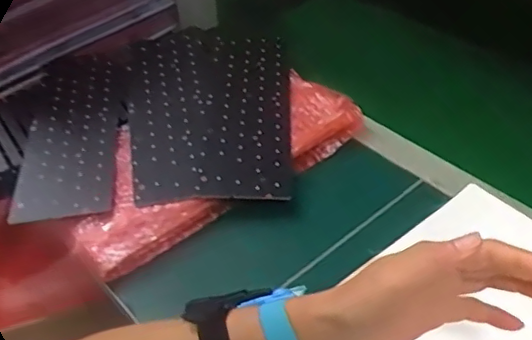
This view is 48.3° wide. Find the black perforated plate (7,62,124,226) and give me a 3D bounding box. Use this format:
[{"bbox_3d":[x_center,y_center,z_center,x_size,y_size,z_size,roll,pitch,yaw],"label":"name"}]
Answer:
[{"bbox_3d":[-0.208,-0.050,0.645,0.099,0.009,0.262,-6,42,-2],"label":"black perforated plate"}]

